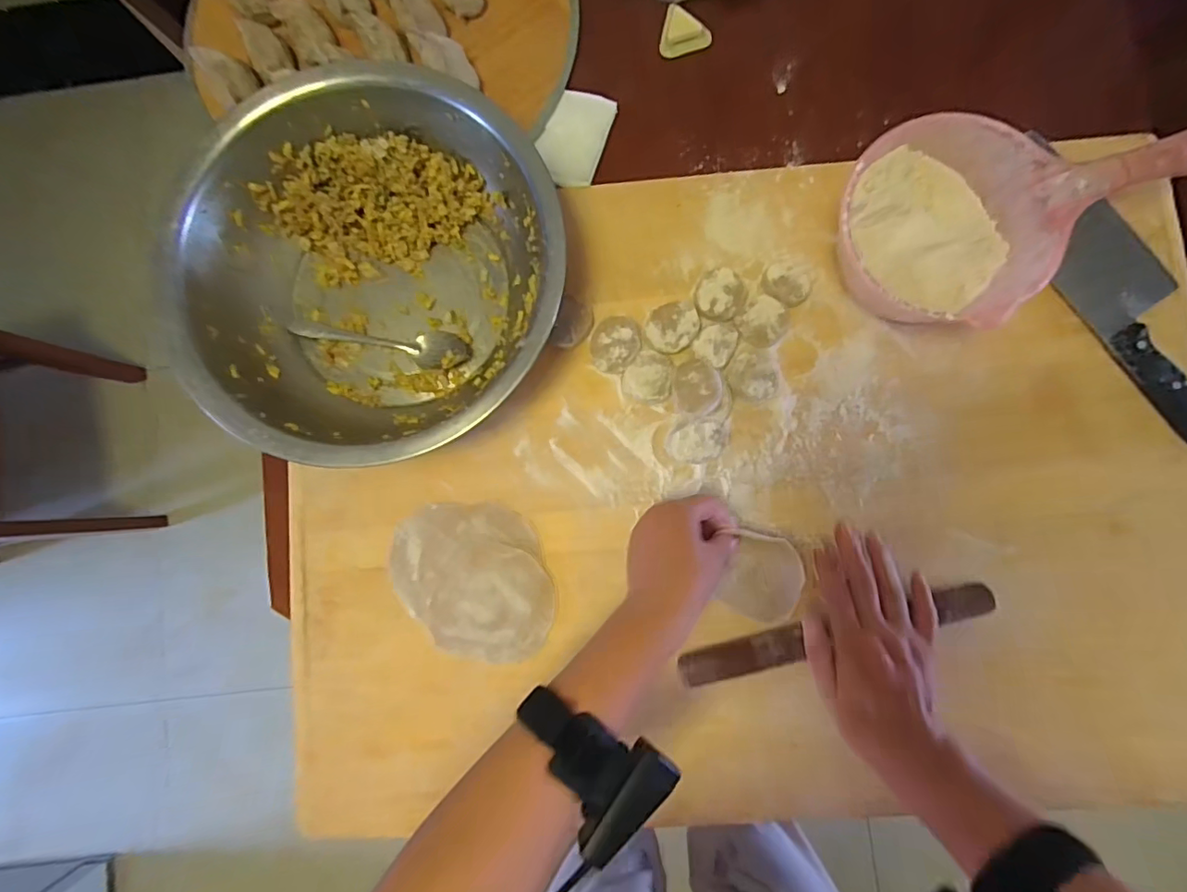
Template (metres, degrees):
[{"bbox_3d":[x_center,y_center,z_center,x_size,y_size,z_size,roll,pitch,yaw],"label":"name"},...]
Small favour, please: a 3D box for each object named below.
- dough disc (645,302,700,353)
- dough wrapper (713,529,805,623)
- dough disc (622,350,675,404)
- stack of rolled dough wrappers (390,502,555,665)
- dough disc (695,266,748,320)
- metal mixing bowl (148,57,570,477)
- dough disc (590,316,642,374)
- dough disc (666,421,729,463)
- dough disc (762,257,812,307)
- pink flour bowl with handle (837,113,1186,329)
[{"bbox_3d":[0.069,-0.104,0.466,0.045,0.012,0.043,0,84,2],"label":"dough disc"},{"bbox_3d":[0.135,0.106,0.434,0.068,0.013,0.068,12,90,6],"label":"dough wrapper"},{"bbox_3d":[0.050,-0.059,0.462,0.040,0.016,0.046,39,86,5],"label":"dough disc"},{"bbox_3d":[-0.104,0.116,0.457,0.135,0.004,0.128,-2,84,2],"label":"stack of rolled dough wrappers"},{"bbox_3d":[0.112,-0.131,0.465,0.044,0.014,0.044,0,84,2],"label":"dough disc"},{"bbox_3d":[-0.176,-0.133,0.441,0.285,0.090,0.285,0,84,2],"label":"metal mixing bowl"},{"bbox_3d":[0.019,-0.088,0.464,0.042,0.013,0.048,-3,84,2],"label":"dough disc"},{"bbox_3d":[0.089,-0.003,0.451,0.052,0.017,0.033,-2,84,2],"label":"dough disc"},{"bbox_3d":[0.167,-0.141,0.462,0.041,0.016,0.037,32,86,5],"label":"dough disc"},{"bbox_3d":[0.314,-0.179,0.426,0.257,0.094,0.157,-20,83,0],"label":"pink flour bowl with handle"}]

